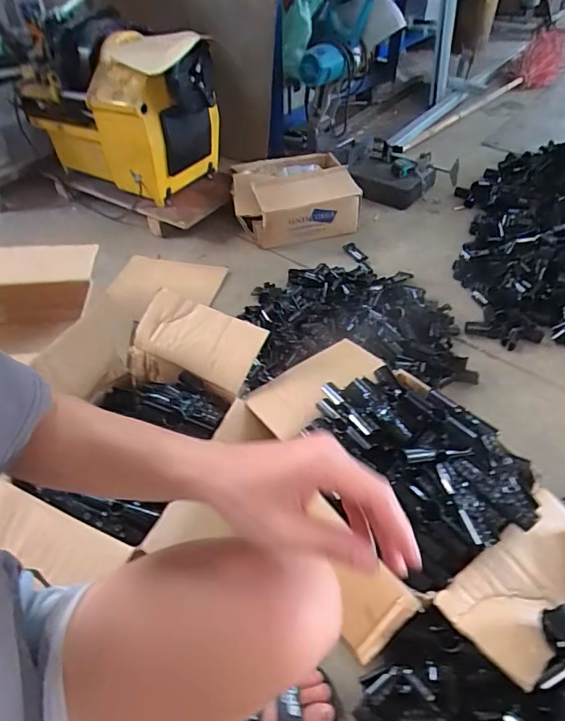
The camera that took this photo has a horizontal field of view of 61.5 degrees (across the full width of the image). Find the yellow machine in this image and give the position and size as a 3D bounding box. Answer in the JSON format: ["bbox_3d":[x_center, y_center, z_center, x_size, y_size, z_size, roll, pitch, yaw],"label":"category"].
[{"bbox_3d":[-0.476,-0.787,1.476,0.570,0.388,0.361,28,53,25],"label":"yellow machine"}]

